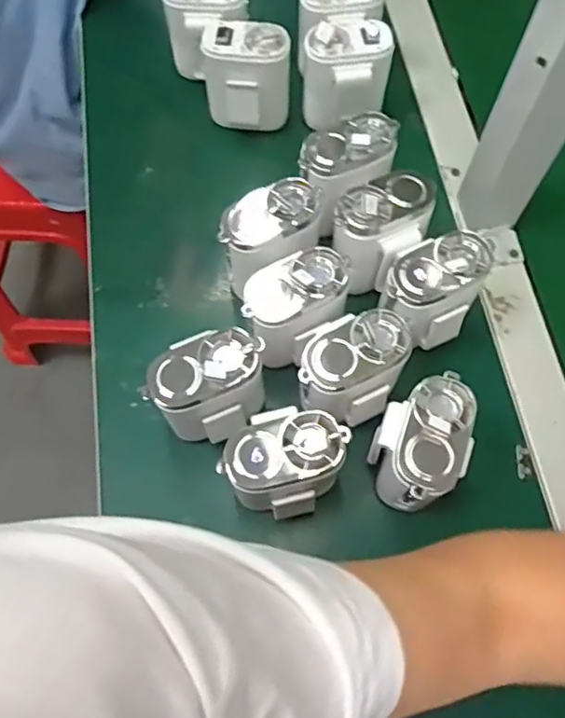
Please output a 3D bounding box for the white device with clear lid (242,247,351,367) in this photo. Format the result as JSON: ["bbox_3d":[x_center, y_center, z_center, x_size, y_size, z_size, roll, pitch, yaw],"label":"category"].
[{"bbox_3d":[0.010,-0.032,0.395,0.072,0.075,0.049,-27,70,-11],"label":"white device with clear lid"}]

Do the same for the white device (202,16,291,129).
[{"bbox_3d":[-0.028,-0.225,0.488,0.065,0.084,0.042,5,68,2],"label":"white device"}]

